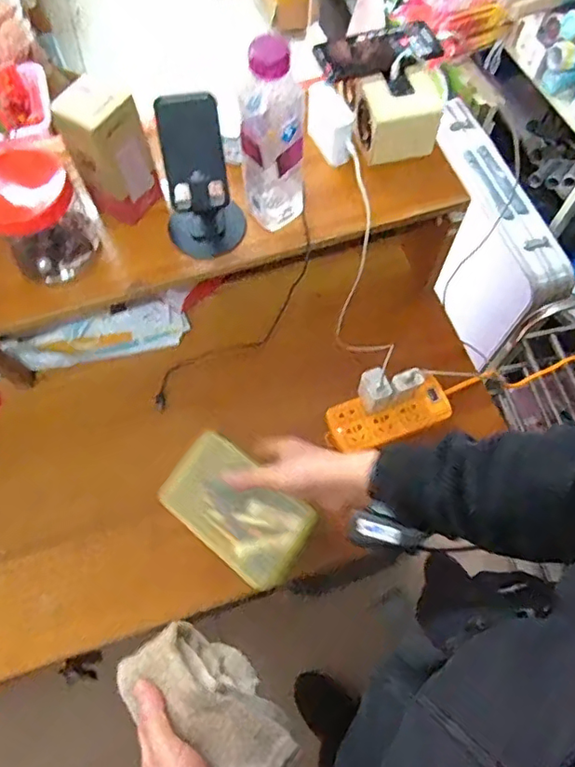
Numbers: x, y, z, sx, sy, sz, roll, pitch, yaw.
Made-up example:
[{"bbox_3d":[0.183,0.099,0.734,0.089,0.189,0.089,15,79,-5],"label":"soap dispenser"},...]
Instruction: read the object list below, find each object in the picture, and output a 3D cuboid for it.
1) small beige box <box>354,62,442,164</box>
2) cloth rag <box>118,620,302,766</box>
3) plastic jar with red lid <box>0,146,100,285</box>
[{"bbox_3d":[0.138,-0.336,0.692,0.097,0.068,0.085,-11,66,-4],"label":"small beige box"},{"bbox_3d":[-0.067,0.294,0.500,0.174,0.068,0.085,32,70,18],"label":"cloth rag"},{"bbox_3d":[-0.290,-0.192,0.630,0.105,0.118,0.111,0,66,0],"label":"plastic jar with red lid"}]

